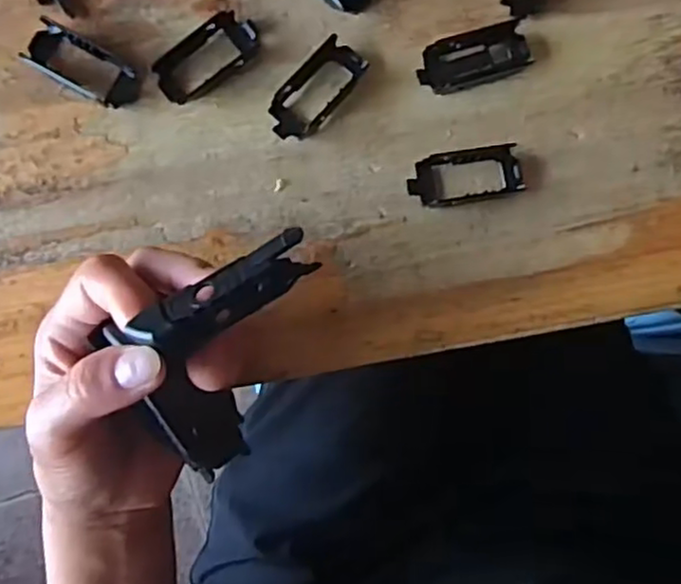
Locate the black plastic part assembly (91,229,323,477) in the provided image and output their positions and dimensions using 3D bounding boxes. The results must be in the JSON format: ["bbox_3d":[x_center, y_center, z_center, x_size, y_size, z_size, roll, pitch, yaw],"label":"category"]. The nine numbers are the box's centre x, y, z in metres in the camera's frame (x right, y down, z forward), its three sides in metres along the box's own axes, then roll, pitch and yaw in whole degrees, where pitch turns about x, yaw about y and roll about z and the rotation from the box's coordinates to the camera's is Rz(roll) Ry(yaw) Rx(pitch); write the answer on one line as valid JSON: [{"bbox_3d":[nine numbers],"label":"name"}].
[{"bbox_3d":[-0.048,0.015,0.242,0.052,0.028,0.094,14,113,-27],"label":"black plastic part assembly"}]

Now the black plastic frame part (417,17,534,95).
[{"bbox_3d":[0.061,-0.107,0.312,0.051,0.006,0.023,-20,88,-2],"label":"black plastic frame part"}]

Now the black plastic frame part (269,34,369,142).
[{"bbox_3d":[-0.011,-0.091,0.309,0.024,0.008,0.051,39,87,0],"label":"black plastic frame part"}]

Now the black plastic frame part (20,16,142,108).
[{"bbox_3d":[-0.115,-0.101,0.305,0.049,0.010,0.023,28,87,0],"label":"black plastic frame part"}]

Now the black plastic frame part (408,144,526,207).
[{"bbox_3d":[0.057,-0.053,0.310,0.052,0.006,0.024,-11,88,-2],"label":"black plastic frame part"}]

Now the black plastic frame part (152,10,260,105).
[{"bbox_3d":[-0.059,-0.106,0.307,0.051,0.010,0.025,-41,89,-3],"label":"black plastic frame part"}]

